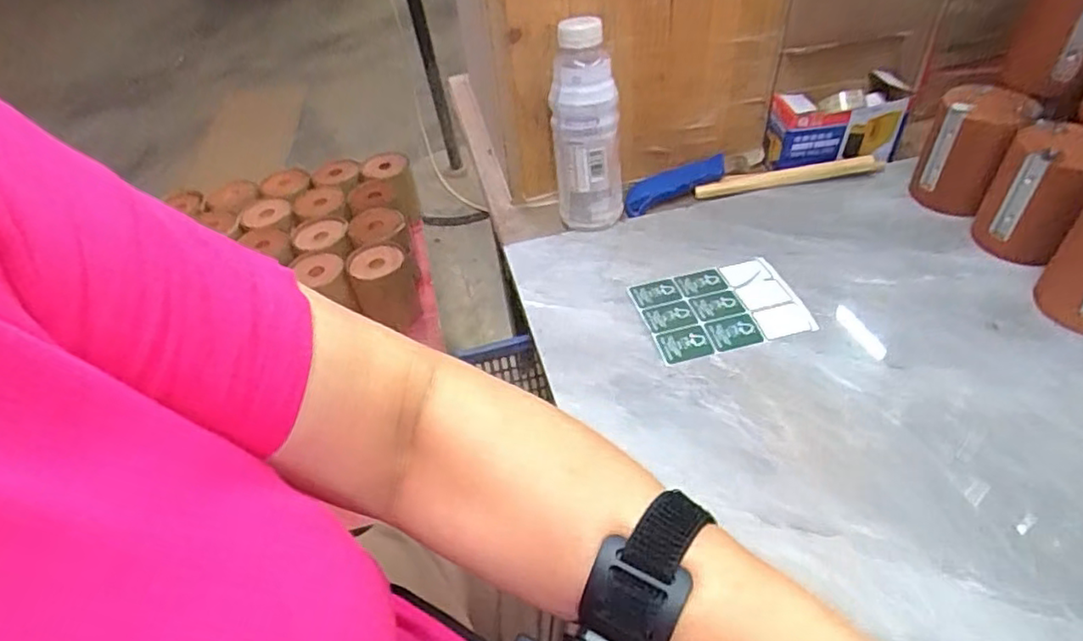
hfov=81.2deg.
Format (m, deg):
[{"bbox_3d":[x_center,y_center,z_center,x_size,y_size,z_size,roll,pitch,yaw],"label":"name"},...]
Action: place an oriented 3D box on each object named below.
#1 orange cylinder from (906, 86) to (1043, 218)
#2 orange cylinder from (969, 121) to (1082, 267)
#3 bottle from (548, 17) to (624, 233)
[{"bbox_3d":[0.422,-0.168,0.628,0.076,0.103,0.077,-36,52,-27],"label":"orange cylinder"},{"bbox_3d":[0.446,-0.112,0.565,0.079,0.109,0.071,29,54,30],"label":"orange cylinder"},{"bbox_3d":[0.044,-0.187,0.626,0.069,0.195,0.068,-2,45,4],"label":"bottle"}]

